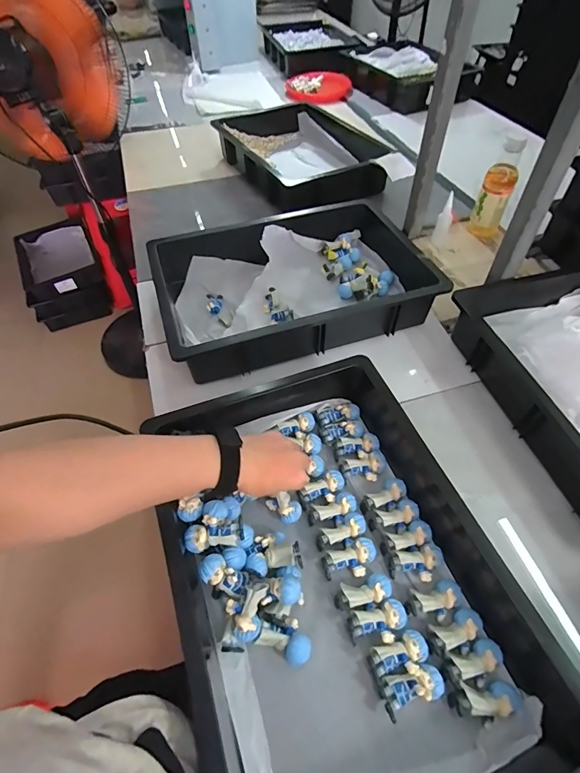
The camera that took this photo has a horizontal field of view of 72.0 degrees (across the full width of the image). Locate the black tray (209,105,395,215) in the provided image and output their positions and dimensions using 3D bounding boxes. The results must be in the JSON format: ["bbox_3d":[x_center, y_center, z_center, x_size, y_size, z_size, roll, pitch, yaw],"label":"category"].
[{"bbox_3d":[0.016,-0.622,1.052,0.303,0.068,0.457,-24,56,-16],"label":"black tray"}]

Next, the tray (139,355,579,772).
[{"bbox_3d":[0.051,0.186,0.432,0.333,0.085,0.448,-15,54,-10],"label":"tray"}]

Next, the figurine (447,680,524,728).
[{"bbox_3d":[0.187,0.301,0.378,0.063,0.027,0.033,-1,53,1],"label":"figurine"}]

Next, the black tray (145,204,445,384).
[{"bbox_3d":[0.011,-0.188,0.709,0.461,0.096,0.301,-16,54,-11],"label":"black tray"}]

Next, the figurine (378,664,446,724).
[{"bbox_3d":[0.118,0.294,0.389,0.062,0.034,0.030,-18,54,-12],"label":"figurine"}]

